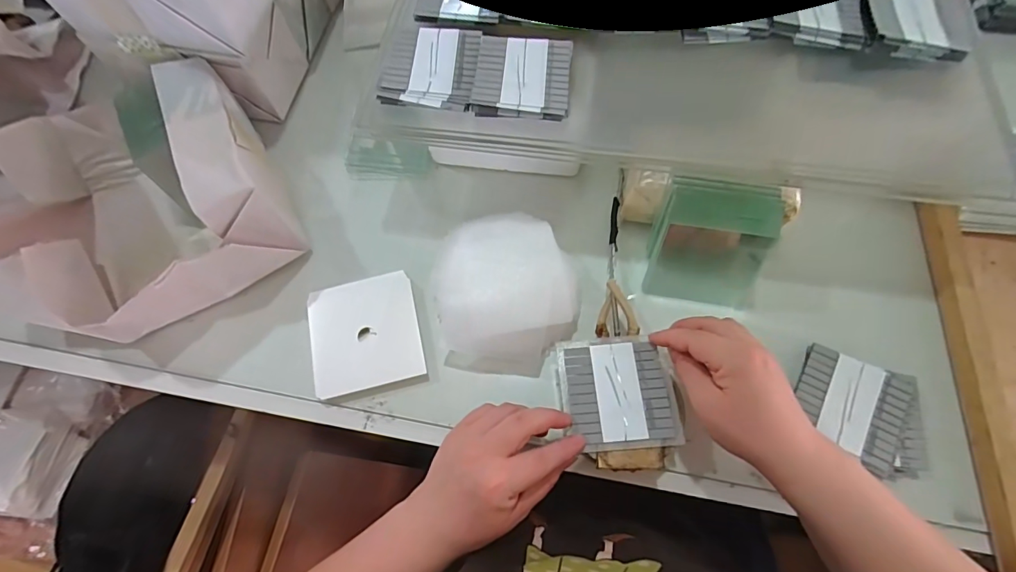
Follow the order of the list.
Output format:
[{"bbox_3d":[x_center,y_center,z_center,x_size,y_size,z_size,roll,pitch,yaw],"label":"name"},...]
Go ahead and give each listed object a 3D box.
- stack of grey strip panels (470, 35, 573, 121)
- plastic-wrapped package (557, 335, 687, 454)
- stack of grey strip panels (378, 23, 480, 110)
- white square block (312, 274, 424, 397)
[{"bbox_3d":[0.013,-0.181,0.392,0.080,0.011,0.084,5,68,4],"label":"stack of grey strip panels"},{"bbox_3d":[0.090,0.085,0.374,0.088,0.008,0.089,-4,68,1],"label":"plastic-wrapped package"},{"bbox_3d":[-0.065,-0.193,0.399,0.078,0.009,0.087,7,68,5],"label":"stack of grey strip panels"},{"bbox_3d":[-0.136,0.044,0.437,0.097,0.019,0.104,-15,68,-4],"label":"white square block"}]

